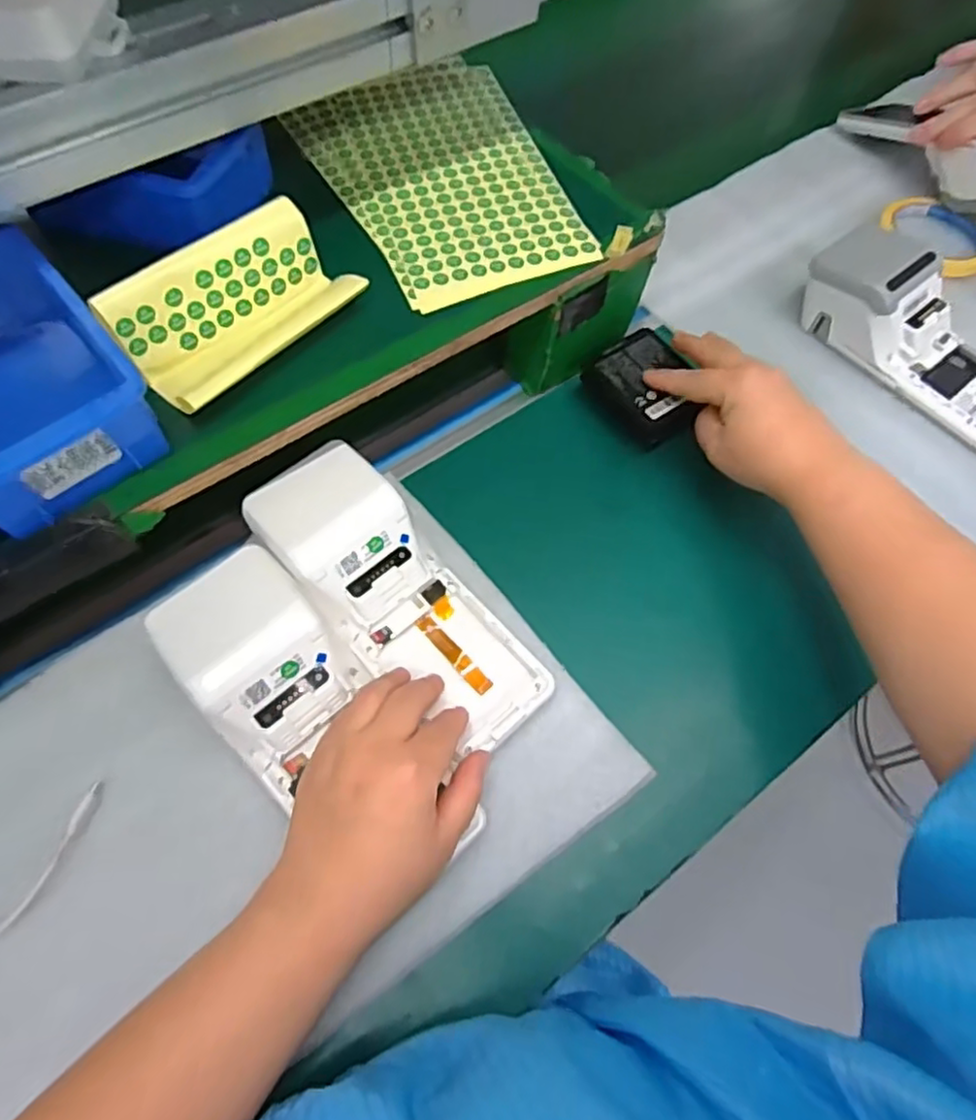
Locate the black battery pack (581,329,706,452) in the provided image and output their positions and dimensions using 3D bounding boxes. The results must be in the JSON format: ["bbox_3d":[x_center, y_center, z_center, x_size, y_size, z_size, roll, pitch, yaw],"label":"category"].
[{"bbox_3d":[0.117,-0.121,0.474,0.056,0.034,0.083,-31,70,-15],"label":"black battery pack"}]

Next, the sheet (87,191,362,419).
[{"bbox_3d":[-0.131,-0.134,0.359,0.059,0.058,0.120,41,70,16],"label":"sheet"}]

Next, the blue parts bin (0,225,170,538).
[{"bbox_3d":[-0.239,-0.086,0.331,0.100,0.068,0.142,-38,72,-18],"label":"blue parts bin"}]

